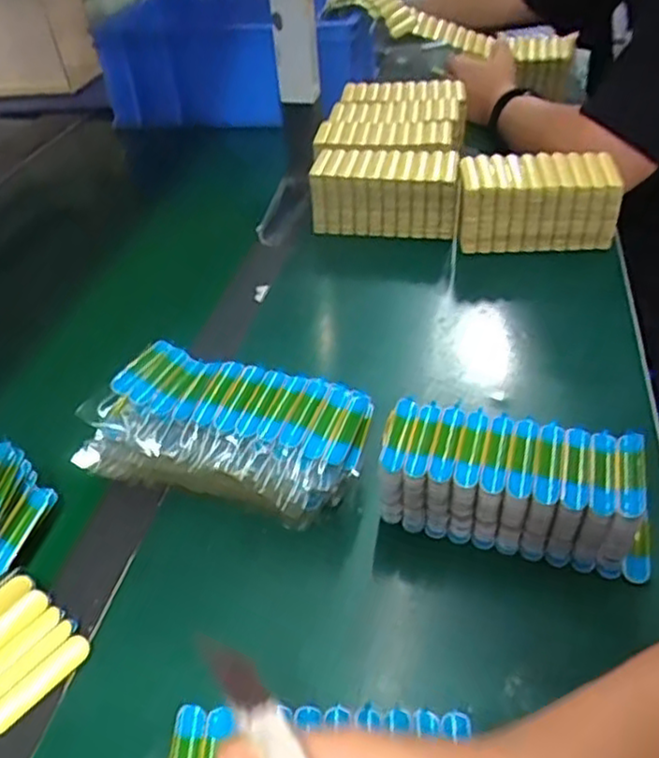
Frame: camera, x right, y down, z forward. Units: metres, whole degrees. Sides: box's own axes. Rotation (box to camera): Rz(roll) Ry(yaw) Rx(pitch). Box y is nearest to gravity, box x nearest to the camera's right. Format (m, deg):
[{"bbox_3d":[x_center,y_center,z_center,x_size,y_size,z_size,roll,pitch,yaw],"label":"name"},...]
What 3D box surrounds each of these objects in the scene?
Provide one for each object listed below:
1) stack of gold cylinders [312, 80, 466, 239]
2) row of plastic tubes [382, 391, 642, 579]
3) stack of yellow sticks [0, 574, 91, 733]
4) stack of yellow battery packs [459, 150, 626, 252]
[{"bbox_3d":[0.075,-0.267,0.840,0.162,0.094,0.245,3,40,9],"label":"stack of gold cylinders"},{"bbox_3d":[0.118,0.069,0.449,0.167,0.081,0.061,9,41,15],"label":"row of plastic tubes"},{"bbox_3d":[-0.182,0.155,0.401,0.062,0.032,0.064,27,48,33],"label":"stack of yellow sticks"},{"bbox_3d":[0.219,-0.191,0.745,0.165,0.085,0.081,-3,39,2],"label":"stack of yellow battery packs"}]

